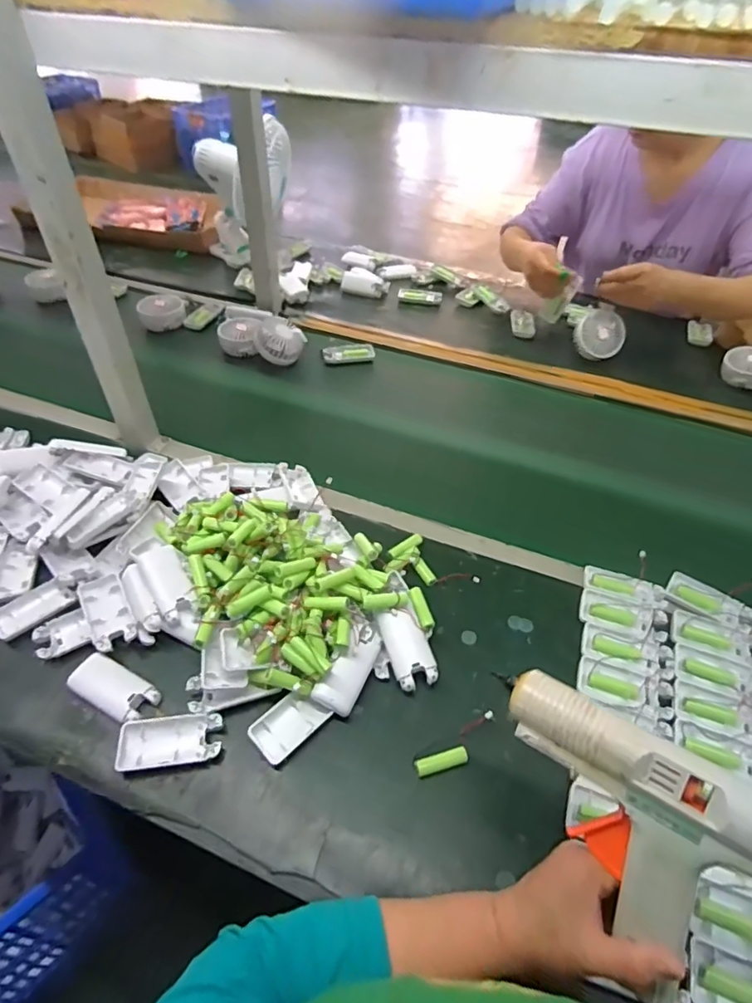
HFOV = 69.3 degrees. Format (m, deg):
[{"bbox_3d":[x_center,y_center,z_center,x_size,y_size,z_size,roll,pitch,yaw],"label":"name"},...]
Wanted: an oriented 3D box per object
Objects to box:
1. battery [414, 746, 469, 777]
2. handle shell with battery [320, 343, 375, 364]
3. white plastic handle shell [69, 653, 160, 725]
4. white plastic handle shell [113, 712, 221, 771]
[{"bbox_3d":[0.064,0.249,0.522,0.051,0.012,0.015,-10,48,-11],"label":"battery"},{"bbox_3d":[-0.054,-0.284,1.042,0.098,0.023,0.032,-7,47,-8],"label":"handle shell with battery"},{"bbox_3d":[-0.274,0.190,0.561,0.096,0.013,0.042,23,51,18],"label":"white plastic handle shell"},{"bbox_3d":[-0.200,0.233,0.530,0.094,0.010,0.045,-6,48,-7],"label":"white plastic handle shell"}]

